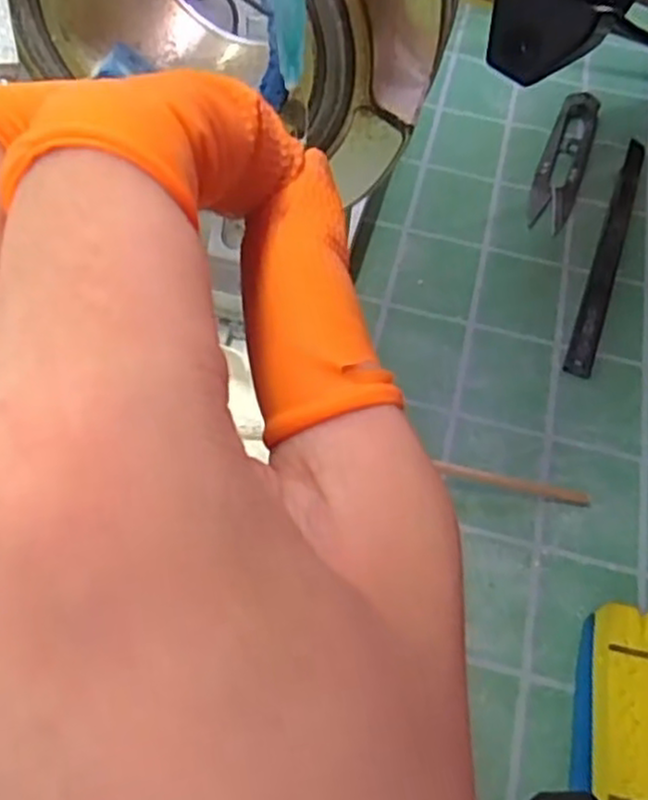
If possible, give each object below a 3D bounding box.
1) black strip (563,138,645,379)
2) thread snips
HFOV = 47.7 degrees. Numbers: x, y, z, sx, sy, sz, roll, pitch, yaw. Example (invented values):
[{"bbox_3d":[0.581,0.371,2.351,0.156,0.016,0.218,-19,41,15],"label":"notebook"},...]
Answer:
[{"bbox_3d":[0.137,-0.073,0.349,0.011,0.004,0.158,21,59,9],"label":"black strip"},{"bbox_3d":[0.127,-0.128,0.386,0.022,0.006,0.106,20,59,9],"label":"thread snips"}]

